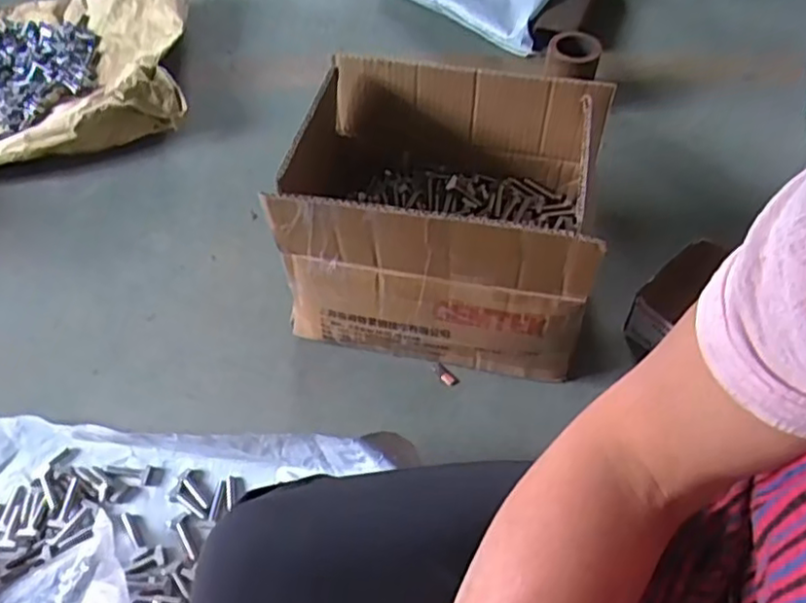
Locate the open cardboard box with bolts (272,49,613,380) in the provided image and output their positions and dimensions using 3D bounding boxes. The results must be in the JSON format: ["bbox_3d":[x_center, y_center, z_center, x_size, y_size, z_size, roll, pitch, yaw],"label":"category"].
[{"bbox_3d":[0.036,-0.093,0.786,0.360,0.271,0.236,7,54,12],"label":"open cardboard box with bolts"}]

